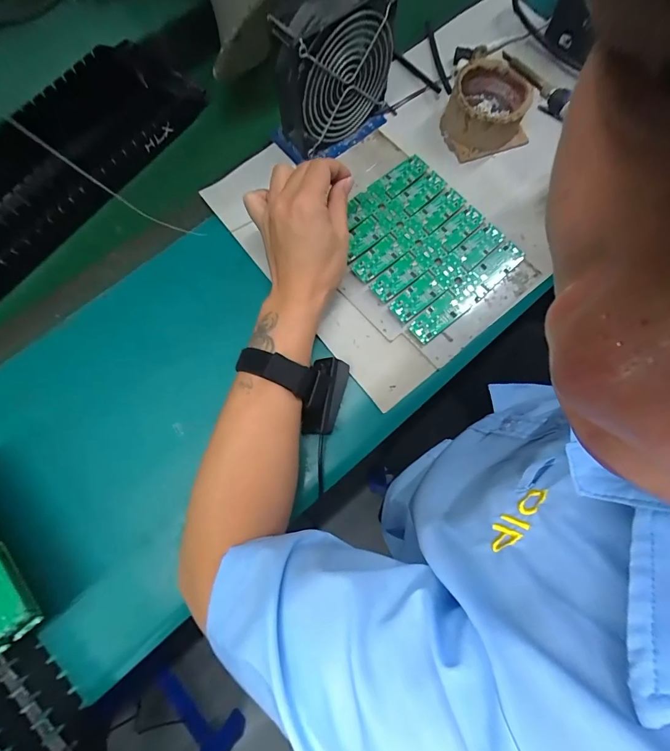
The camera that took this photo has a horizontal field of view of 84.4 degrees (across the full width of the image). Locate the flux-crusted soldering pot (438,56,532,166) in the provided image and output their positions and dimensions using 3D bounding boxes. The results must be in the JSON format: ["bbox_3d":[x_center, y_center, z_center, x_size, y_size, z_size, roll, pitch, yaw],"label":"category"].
[{"bbox_3d":[0.174,-0.306,0.423,0.096,0.047,0.088,-16,76,-4],"label":"flux-crusted soldering pot"}]

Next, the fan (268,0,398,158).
[{"bbox_3d":[0.000,-0.316,0.387,0.129,0.130,0.047,-39,79,-9],"label":"fan"}]

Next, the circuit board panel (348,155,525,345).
[{"bbox_3d":[0.089,-0.139,0.391,0.145,0.005,0.166,-41,79,-9],"label":"circuit board panel"}]

